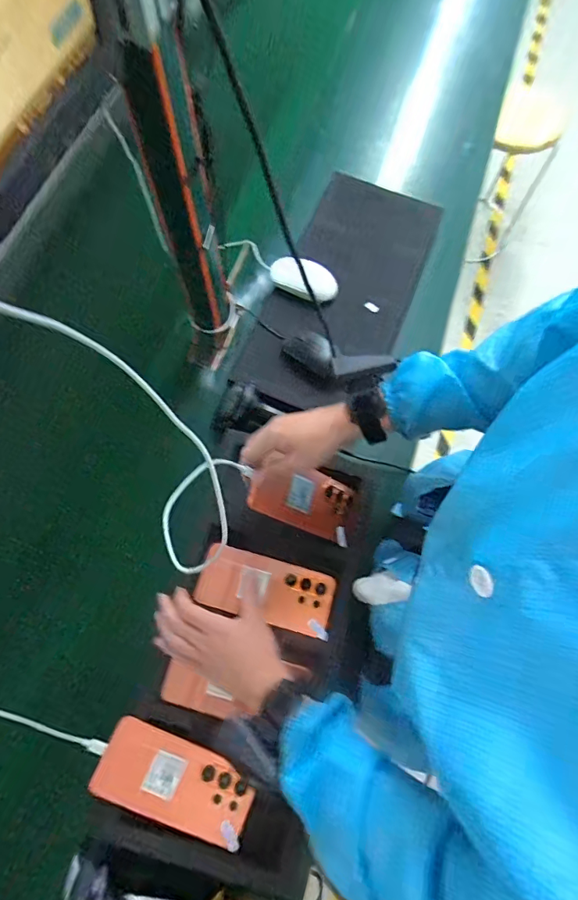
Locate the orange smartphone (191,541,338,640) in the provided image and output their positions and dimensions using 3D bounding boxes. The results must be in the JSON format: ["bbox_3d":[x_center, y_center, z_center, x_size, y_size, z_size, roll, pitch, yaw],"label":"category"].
[{"bbox_3d":[-0.029,0.178,0.579,0.170,0.010,0.077,15,71,3],"label":"orange smartphone"}]

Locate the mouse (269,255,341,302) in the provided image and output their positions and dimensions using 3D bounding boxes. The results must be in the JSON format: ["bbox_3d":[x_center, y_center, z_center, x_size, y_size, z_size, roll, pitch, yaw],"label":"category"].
[{"bbox_3d":[0.026,-0.283,0.750,0.114,0.041,0.056,14,71,-11],"label":"mouse"}]

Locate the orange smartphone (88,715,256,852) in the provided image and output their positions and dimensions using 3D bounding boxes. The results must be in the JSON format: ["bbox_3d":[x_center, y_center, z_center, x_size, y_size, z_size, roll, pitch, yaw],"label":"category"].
[{"bbox_3d":[-0.123,0.365,0.495,0.170,0.007,0.076,25,67,-3],"label":"orange smartphone"}]

